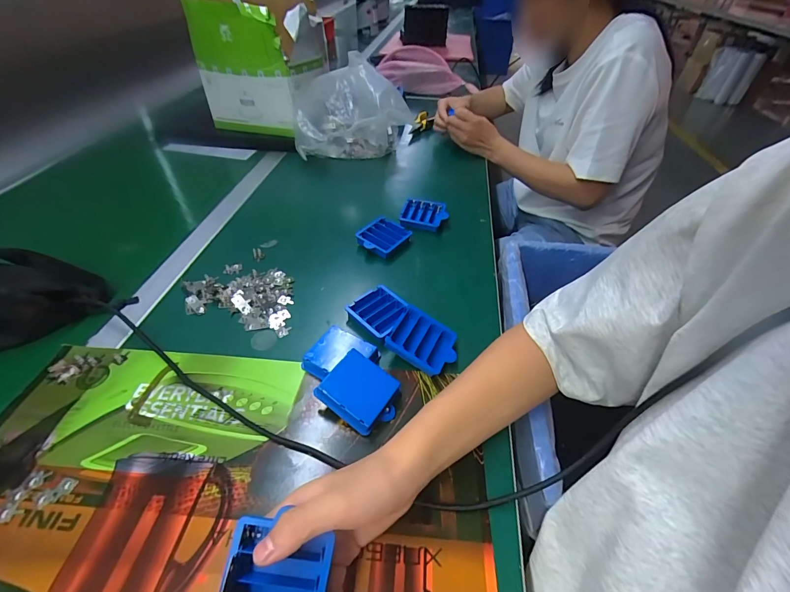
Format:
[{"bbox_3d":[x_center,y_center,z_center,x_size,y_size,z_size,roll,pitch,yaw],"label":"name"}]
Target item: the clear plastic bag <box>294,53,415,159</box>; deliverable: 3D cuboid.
[{"bbox_3d":[-0.093,-0.387,0.763,0.236,0.155,0.154,-8,45,-10],"label":"clear plastic bag"}]

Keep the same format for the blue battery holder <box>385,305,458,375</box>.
[{"bbox_3d":[0.033,0.054,0.422,0.076,0.018,0.063,33,51,6],"label":"blue battery holder"}]

